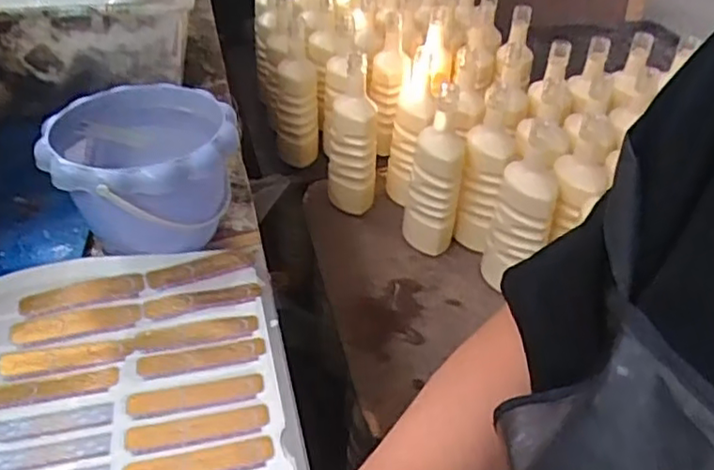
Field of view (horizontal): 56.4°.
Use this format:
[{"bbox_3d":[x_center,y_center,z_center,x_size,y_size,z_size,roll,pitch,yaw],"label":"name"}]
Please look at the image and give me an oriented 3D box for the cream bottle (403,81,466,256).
[{"bbox_3d":[0.113,-0.089,0.973,0.078,0.243,0.073,9,37,8],"label":"cream bottle"}]

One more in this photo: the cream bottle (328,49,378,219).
[{"bbox_3d":[-0.008,-0.153,1.050,0.075,0.227,0.077,2,36,-2],"label":"cream bottle"}]

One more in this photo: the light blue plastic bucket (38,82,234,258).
[{"bbox_3d":[-0.178,-0.044,0.575,0.145,0.115,0.146,-4,38,-7],"label":"light blue plastic bucket"}]

